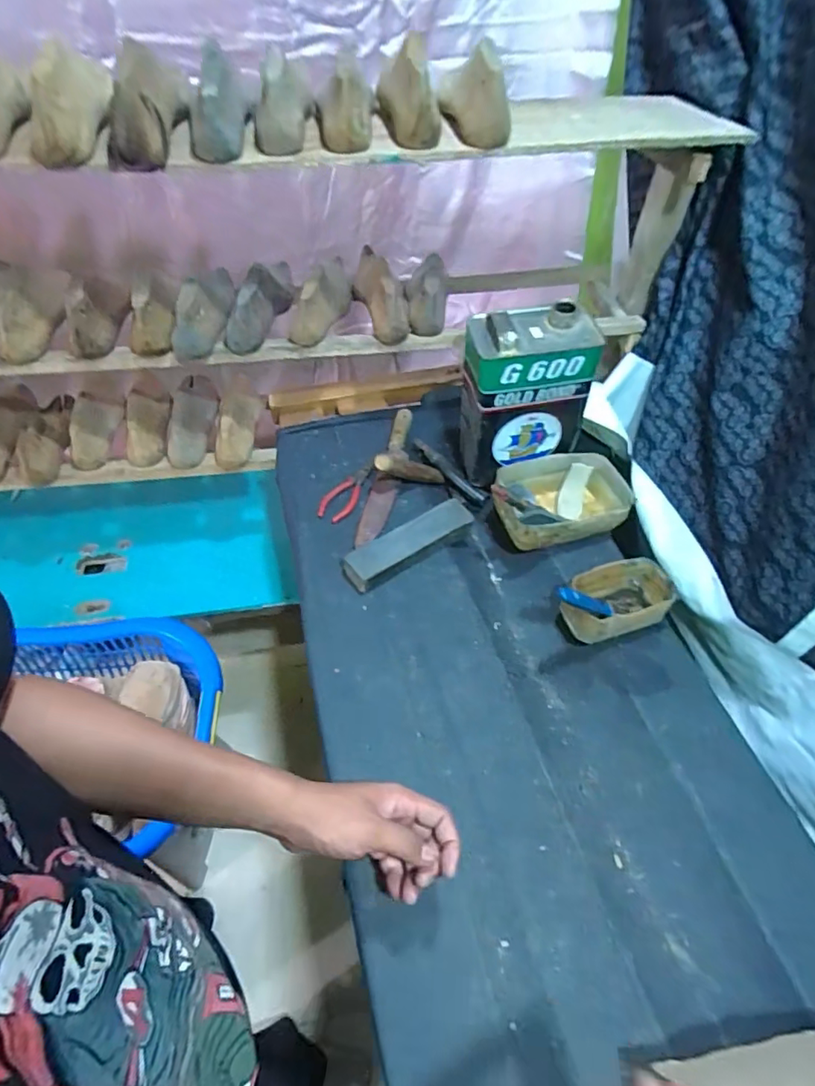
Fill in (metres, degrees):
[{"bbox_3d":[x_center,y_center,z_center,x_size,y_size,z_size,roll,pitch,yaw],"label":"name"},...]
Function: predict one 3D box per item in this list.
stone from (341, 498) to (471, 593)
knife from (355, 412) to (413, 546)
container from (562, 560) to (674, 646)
[{"bbox_3d":[0.003,-0.002,0.767,0.201,0.019,0.055,-31,80,-23],"label":"stone"},{"bbox_3d":[-0.030,-0.109,0.859,0.039,0.022,0.311,11,51,4],"label":"knife"},{"bbox_3d":[0.267,0.077,0.696,0.137,0.068,0.078,-16,53,-16],"label":"container"}]

